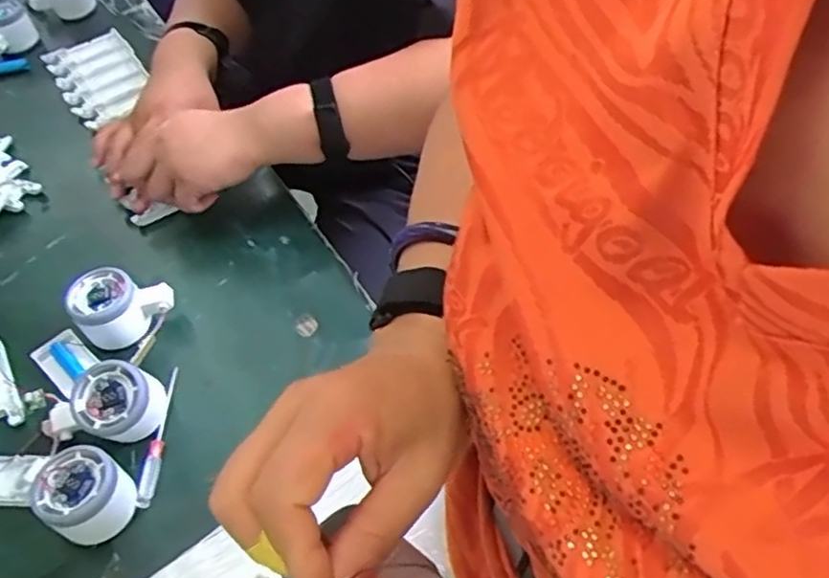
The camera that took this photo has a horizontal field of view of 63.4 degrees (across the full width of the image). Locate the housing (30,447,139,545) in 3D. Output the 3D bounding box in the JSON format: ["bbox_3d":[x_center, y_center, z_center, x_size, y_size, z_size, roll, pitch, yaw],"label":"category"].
[{"bbox_3d":[-0.241,0.154,0.497,0.061,0.049,0.059,26,58,24],"label":"housing"}]

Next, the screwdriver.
[{"bbox_3d":[-0.209,0.117,0.550,0.012,0.008,0.122,-3,51,3],"label":"screwdriver"}]

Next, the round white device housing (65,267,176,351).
[{"bbox_3d":[-0.263,0.015,0.608,0.082,0.056,0.055,-31,55,-18],"label":"round white device housing"}]

